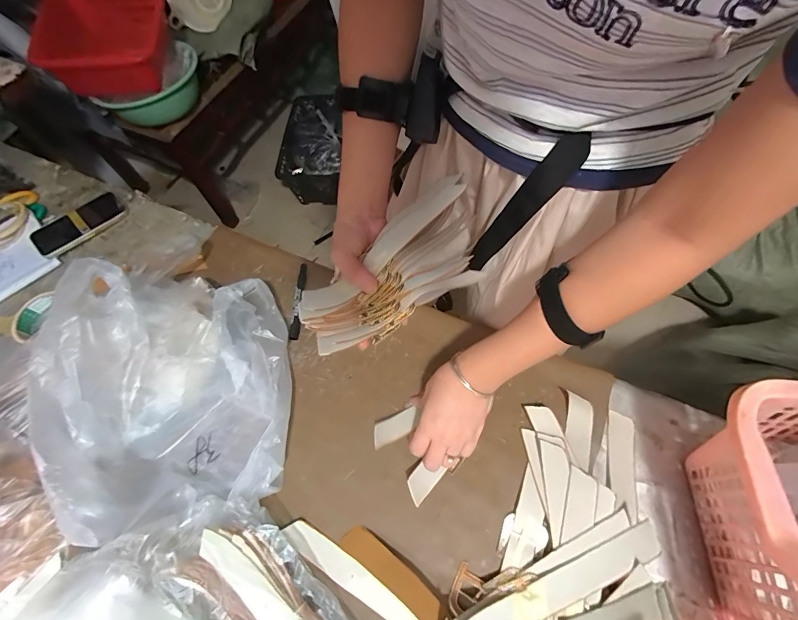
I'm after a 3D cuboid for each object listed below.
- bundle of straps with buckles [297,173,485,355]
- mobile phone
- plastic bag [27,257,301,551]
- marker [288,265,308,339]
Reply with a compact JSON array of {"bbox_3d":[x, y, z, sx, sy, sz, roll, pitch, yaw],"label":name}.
[{"bbox_3d":[-0.004,-0.037,0.441,0.232,0.110,0.081,-40,66,-20],"label":"bundle of straps with buckles"},{"bbox_3d":[-0.595,-0.162,0.705,0.086,0.013,0.154,40,72,21],"label":"mobile phone"},{"bbox_3d":[-0.278,0.091,0.479,0.257,0.137,0.342,-11,63,-2],"label":"plastic bag"},{"bbox_3d":[-0.157,-0.017,0.596,0.015,0.013,0.136,-2,63,3],"label":"marker"}]

